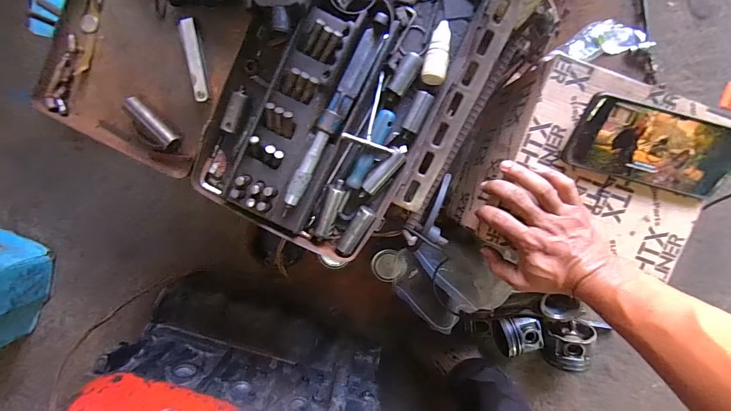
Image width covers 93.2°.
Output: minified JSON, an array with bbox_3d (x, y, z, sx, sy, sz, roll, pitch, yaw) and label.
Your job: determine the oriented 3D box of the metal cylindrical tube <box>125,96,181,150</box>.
[{"bbox_3d":[-0.238,-0.094,0.387,0.018,0.018,0.070,-41,93,6],"label":"metal cylindrical tube"}]

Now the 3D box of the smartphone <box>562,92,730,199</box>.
[{"bbox_3d":[0.304,-0.060,0.364,0.167,0.014,0.079,14,119,0],"label":"smartphone"}]

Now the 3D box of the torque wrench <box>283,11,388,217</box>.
[{"bbox_3d":[-0.034,-0.093,0.357,0.020,0.018,0.220,27,96,-1],"label":"torque wrench"}]

